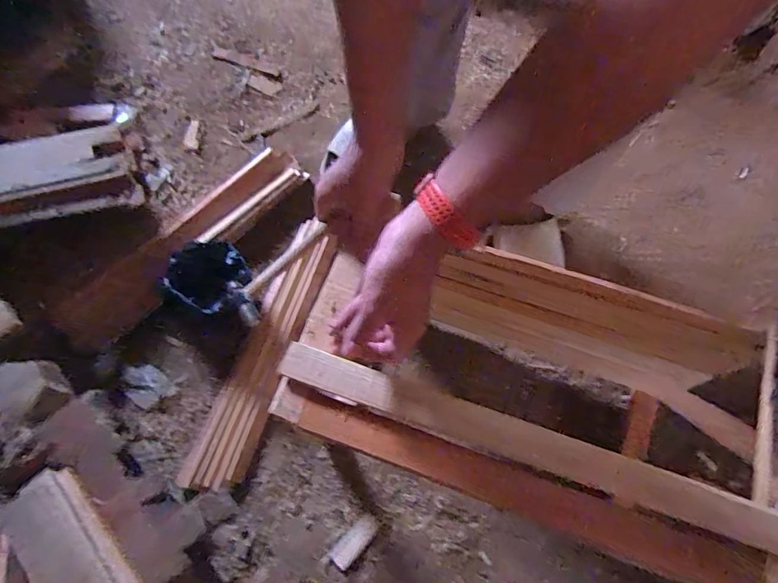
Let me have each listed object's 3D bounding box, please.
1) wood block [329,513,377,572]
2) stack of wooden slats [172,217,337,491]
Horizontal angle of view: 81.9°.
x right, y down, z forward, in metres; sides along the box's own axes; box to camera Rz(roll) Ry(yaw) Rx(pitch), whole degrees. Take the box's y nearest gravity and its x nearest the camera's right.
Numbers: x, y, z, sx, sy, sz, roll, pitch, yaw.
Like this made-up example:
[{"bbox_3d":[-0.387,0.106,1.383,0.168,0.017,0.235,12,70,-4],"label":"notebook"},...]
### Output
[{"bbox_3d":[-0.055,0.395,0.709,0.036,0.016,0.080,39,74,17],"label":"wood block"},{"bbox_3d":[-0.224,0.097,0.818,0.099,0.032,0.498,16,69,9],"label":"stack of wooden slats"}]

